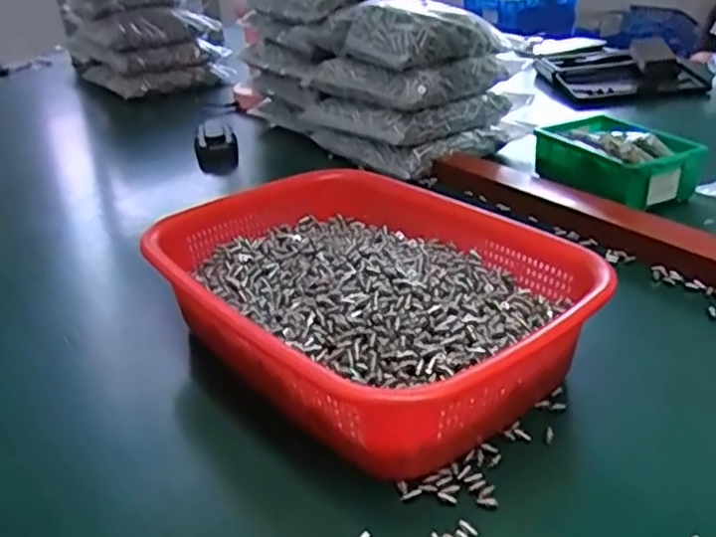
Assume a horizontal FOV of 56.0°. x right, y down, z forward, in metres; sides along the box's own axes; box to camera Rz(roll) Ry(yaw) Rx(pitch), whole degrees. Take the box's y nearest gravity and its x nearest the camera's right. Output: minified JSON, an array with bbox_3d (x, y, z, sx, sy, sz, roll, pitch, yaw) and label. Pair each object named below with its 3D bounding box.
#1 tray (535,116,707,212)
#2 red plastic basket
[{"bbox_3d":[0.259,-0.115,0.684,0.104,0.047,0.153,-15,30,-19],"label":"tray"},{"bbox_3d":[0.004,0.016,0.454,0.214,0.070,0.290,-26,34,-34],"label":"red plastic basket"}]

